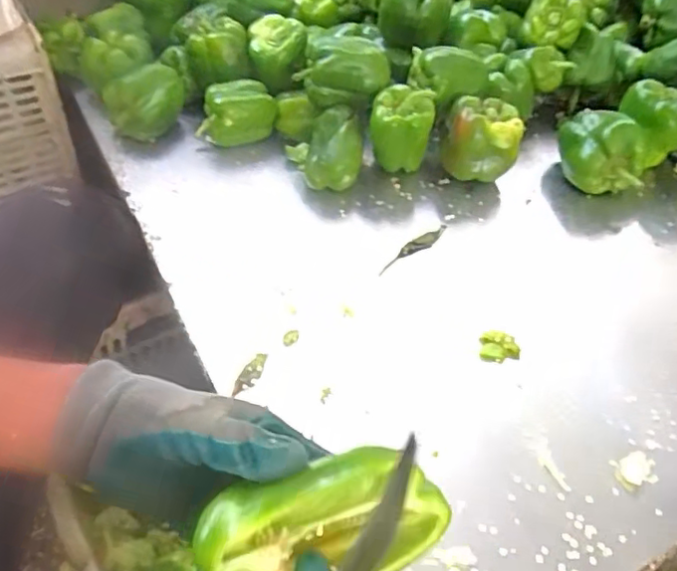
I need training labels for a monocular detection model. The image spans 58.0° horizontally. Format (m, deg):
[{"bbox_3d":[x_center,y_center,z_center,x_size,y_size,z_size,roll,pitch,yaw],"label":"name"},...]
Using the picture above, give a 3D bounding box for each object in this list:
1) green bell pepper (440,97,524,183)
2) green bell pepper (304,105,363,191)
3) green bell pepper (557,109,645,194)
[{"bbox_3d":[0.178,-0.179,0.771,0.089,0.090,0.073,-1,44,-4],"label":"green bell pepper"},{"bbox_3d":[-0.006,-0.169,0.765,0.069,0.082,0.101,3,44,-1],"label":"green bell pepper"},{"bbox_3d":[0.338,-0.175,0.787,0.102,0.084,0.089,10,45,7],"label":"green bell pepper"}]

